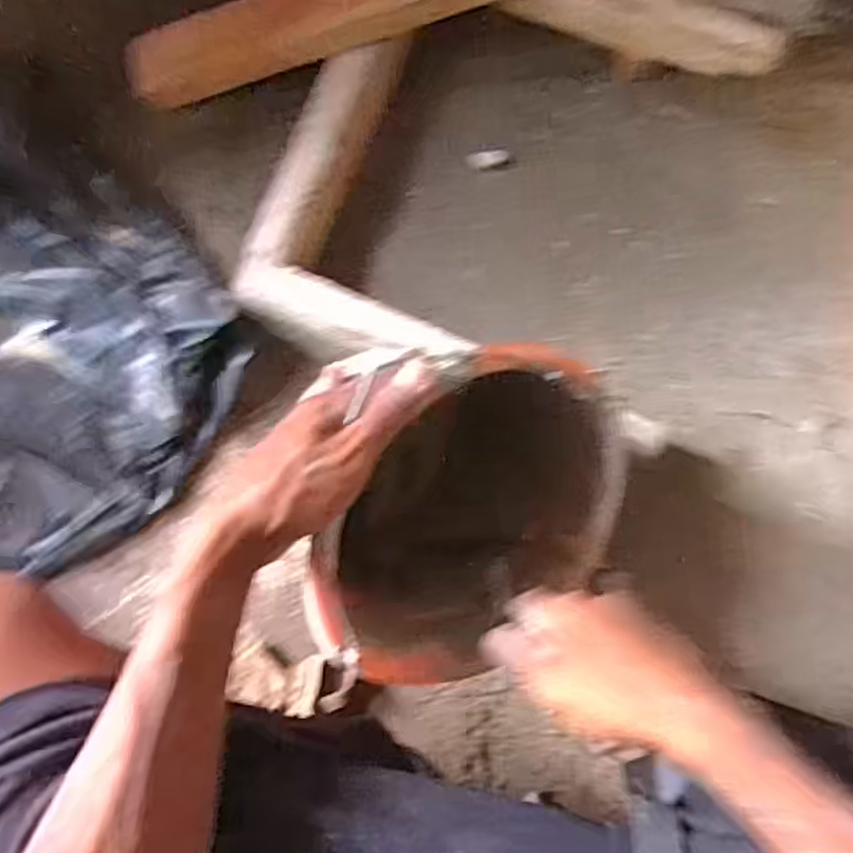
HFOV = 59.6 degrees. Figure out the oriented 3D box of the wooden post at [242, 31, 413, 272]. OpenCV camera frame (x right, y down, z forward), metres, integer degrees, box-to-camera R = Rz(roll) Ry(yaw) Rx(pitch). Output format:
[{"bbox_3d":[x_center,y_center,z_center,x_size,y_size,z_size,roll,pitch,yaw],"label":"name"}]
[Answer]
[{"bbox_3d":[-0.085,-0.239,0.639,0.055,0.052,0.240,22,78,-3],"label":"wooden post"}]

